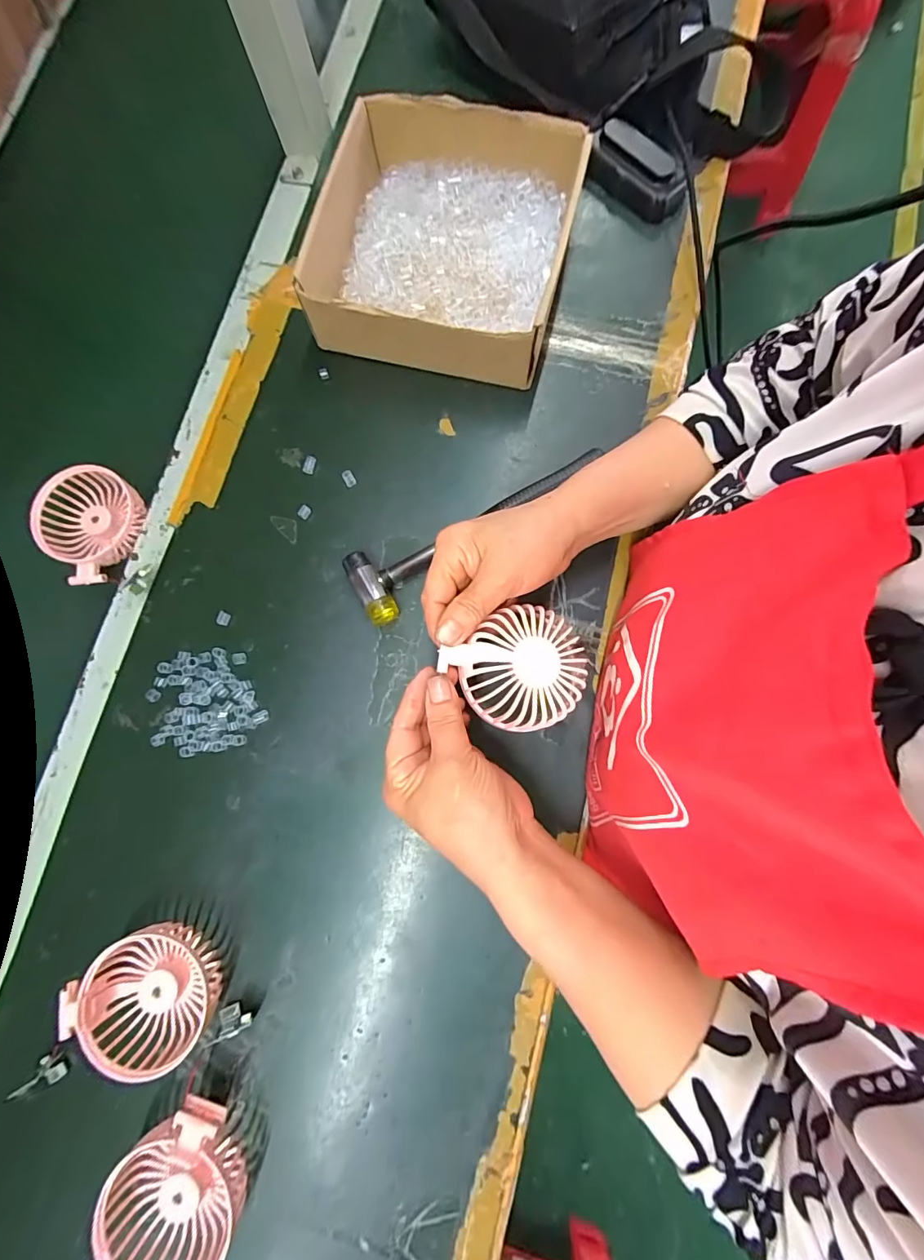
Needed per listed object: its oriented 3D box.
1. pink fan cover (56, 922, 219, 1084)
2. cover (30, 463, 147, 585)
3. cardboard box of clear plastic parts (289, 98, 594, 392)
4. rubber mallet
[{"bbox_3d":[-0.225,0.263,0.330,0.085,0.034,0.087,-32,81,-4],"label":"pink fan cover"},{"bbox_3d":[-0.333,-0.097,0.416,0.090,0.030,0.090,44,84,8],"label":"cover"},{"bbox_3d":[-0.016,-0.339,0.409,0.202,0.072,0.209,12,81,3],"label":"cardboard box of clear plastic parts"},{"bbox_3d":[0.019,-0.079,0.386,0.230,0.025,0.061,-26,80,-3],"label":"rubber mallet"}]

